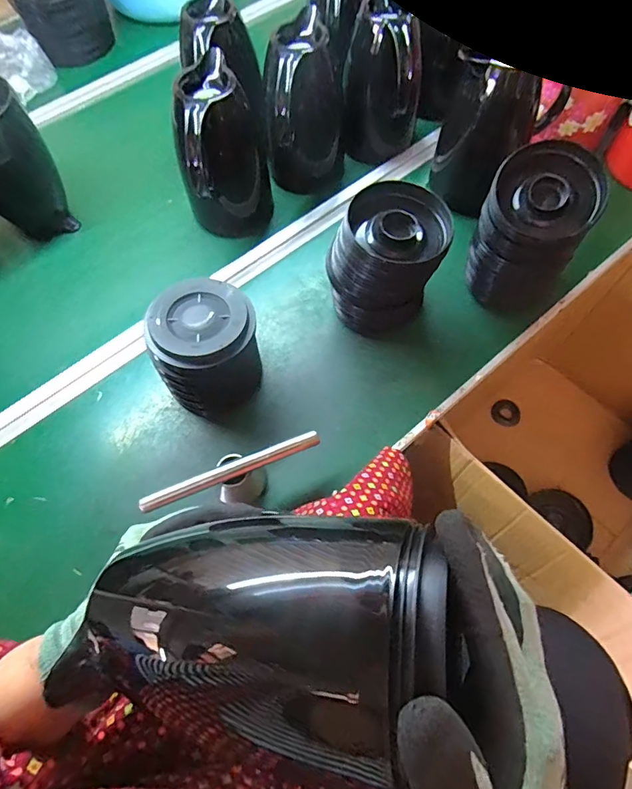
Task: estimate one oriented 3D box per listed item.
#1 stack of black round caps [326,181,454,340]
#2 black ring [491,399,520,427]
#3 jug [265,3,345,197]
[{"bbox_3d":[0.090,-0.165,0.582,0.126,0.155,0.125,-41,70,-16],"label":"stack of black round caps"},{"bbox_3d":[0.409,0.040,0.978,0.060,0.010,0.057,-1,65,2],"label":"black ring"},{"bbox_3d":[-0.017,-0.409,0.674,0.114,0.191,0.142,-3,64,1],"label":"jug"}]

